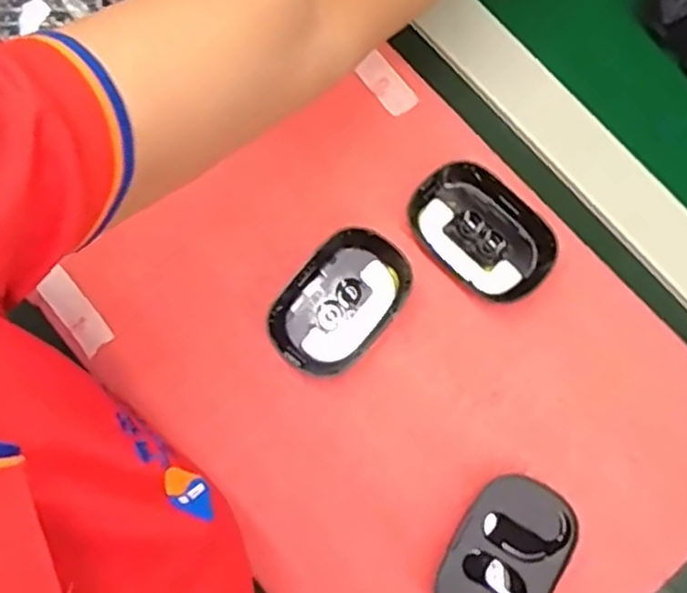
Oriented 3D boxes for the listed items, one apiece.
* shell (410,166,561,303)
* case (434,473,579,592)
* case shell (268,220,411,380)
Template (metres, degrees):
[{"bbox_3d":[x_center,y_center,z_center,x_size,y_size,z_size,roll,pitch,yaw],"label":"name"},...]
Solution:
[{"bbox_3d":[0.082,-0.037,0.425,0.085,0.020,0.060,44,84,9],"label":"shell"},{"bbox_3d":[0.089,0.142,0.394,0.057,0.018,0.087,30,82,7],"label":"case"},{"bbox_3d":[-0.002,0.003,0.420,0.056,0.020,0.088,40,83,8],"label":"case shell"}]

